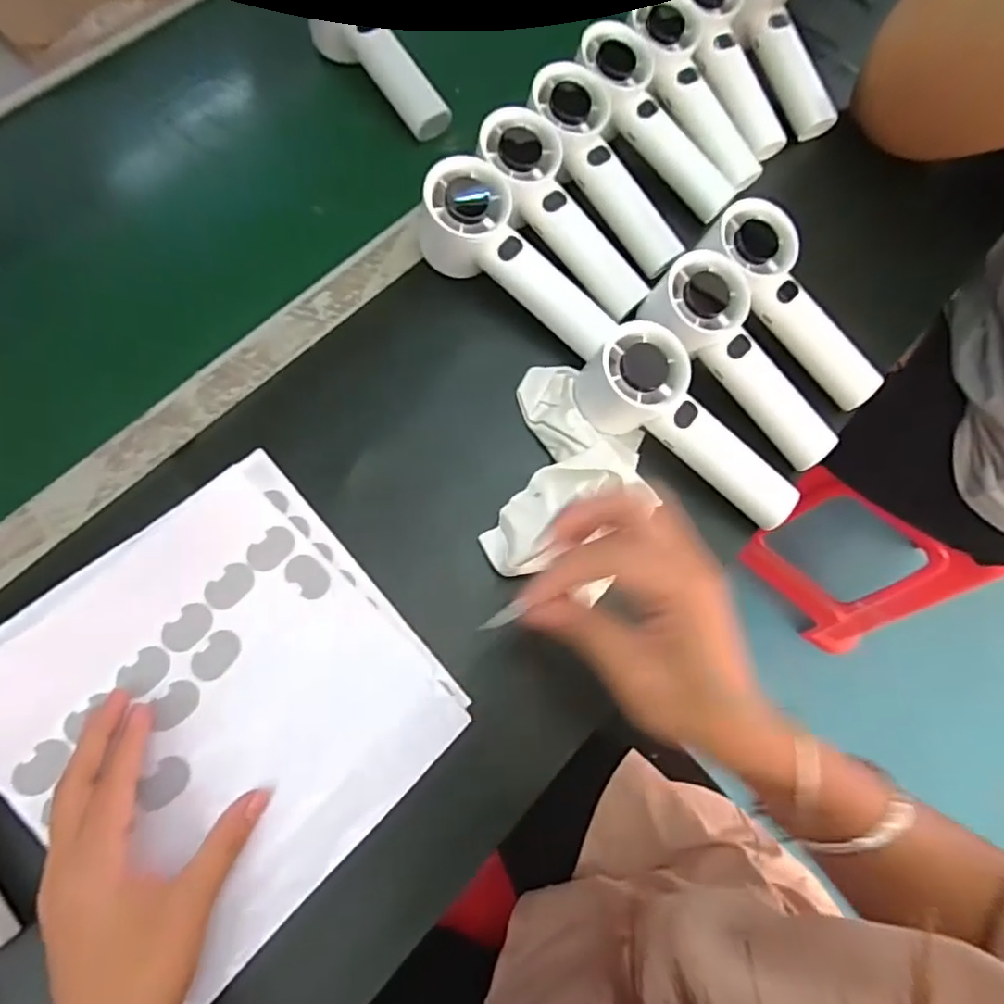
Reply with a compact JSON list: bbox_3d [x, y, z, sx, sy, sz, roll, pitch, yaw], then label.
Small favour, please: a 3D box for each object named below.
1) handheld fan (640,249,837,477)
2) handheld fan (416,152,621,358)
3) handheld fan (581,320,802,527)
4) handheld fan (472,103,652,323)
[{"bbox_3d":[0.160,-0.090,0.406,0.057,0.035,0.160,-39,94,-14],"label":"handheld fan"},{"bbox_3d":[0.009,-0.157,0.411,0.154,0.049,0.055,43,74,0],"label":"handheld fan"},{"bbox_3d":[0.119,-0.044,0.391,0.157,0.053,0.057,40,73,-4],"label":"handheld fan"},{"bbox_3d":[0.043,-0.198,0.427,0.045,0.035,0.155,-40,98,-15],"label":"handheld fan"}]

